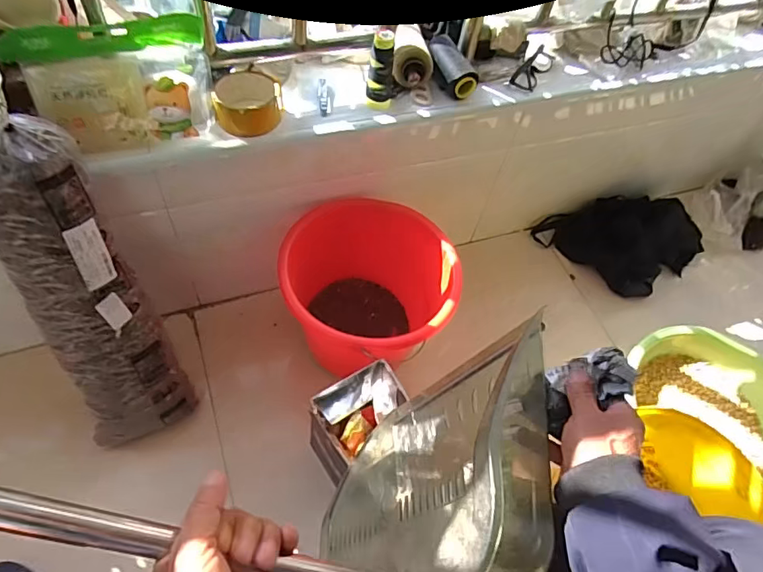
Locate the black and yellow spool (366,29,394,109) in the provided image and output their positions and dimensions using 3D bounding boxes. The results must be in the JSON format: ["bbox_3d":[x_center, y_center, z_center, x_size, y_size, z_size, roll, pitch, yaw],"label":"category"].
[{"bbox_3d":[0.002,-0.317,0.729,0.038,0.110,0.044,8,57,-4],"label":"black and yellow spool"}]

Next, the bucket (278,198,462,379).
[{"bbox_3d":[-0.019,0.032,0.859,0.268,0.259,0.249,4,58,-6],"label":"bucket"}]

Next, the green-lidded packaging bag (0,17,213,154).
[{"bbox_3d":[-0.323,-0.247,0.624,0.218,0.123,0.073,-17,60,-15],"label":"green-lidded packaging bag"}]

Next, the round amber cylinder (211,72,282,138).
[{"bbox_3d":[-0.189,-0.269,0.718,0.094,0.047,0.106,-6,59,-13],"label":"round amber cylinder"}]

